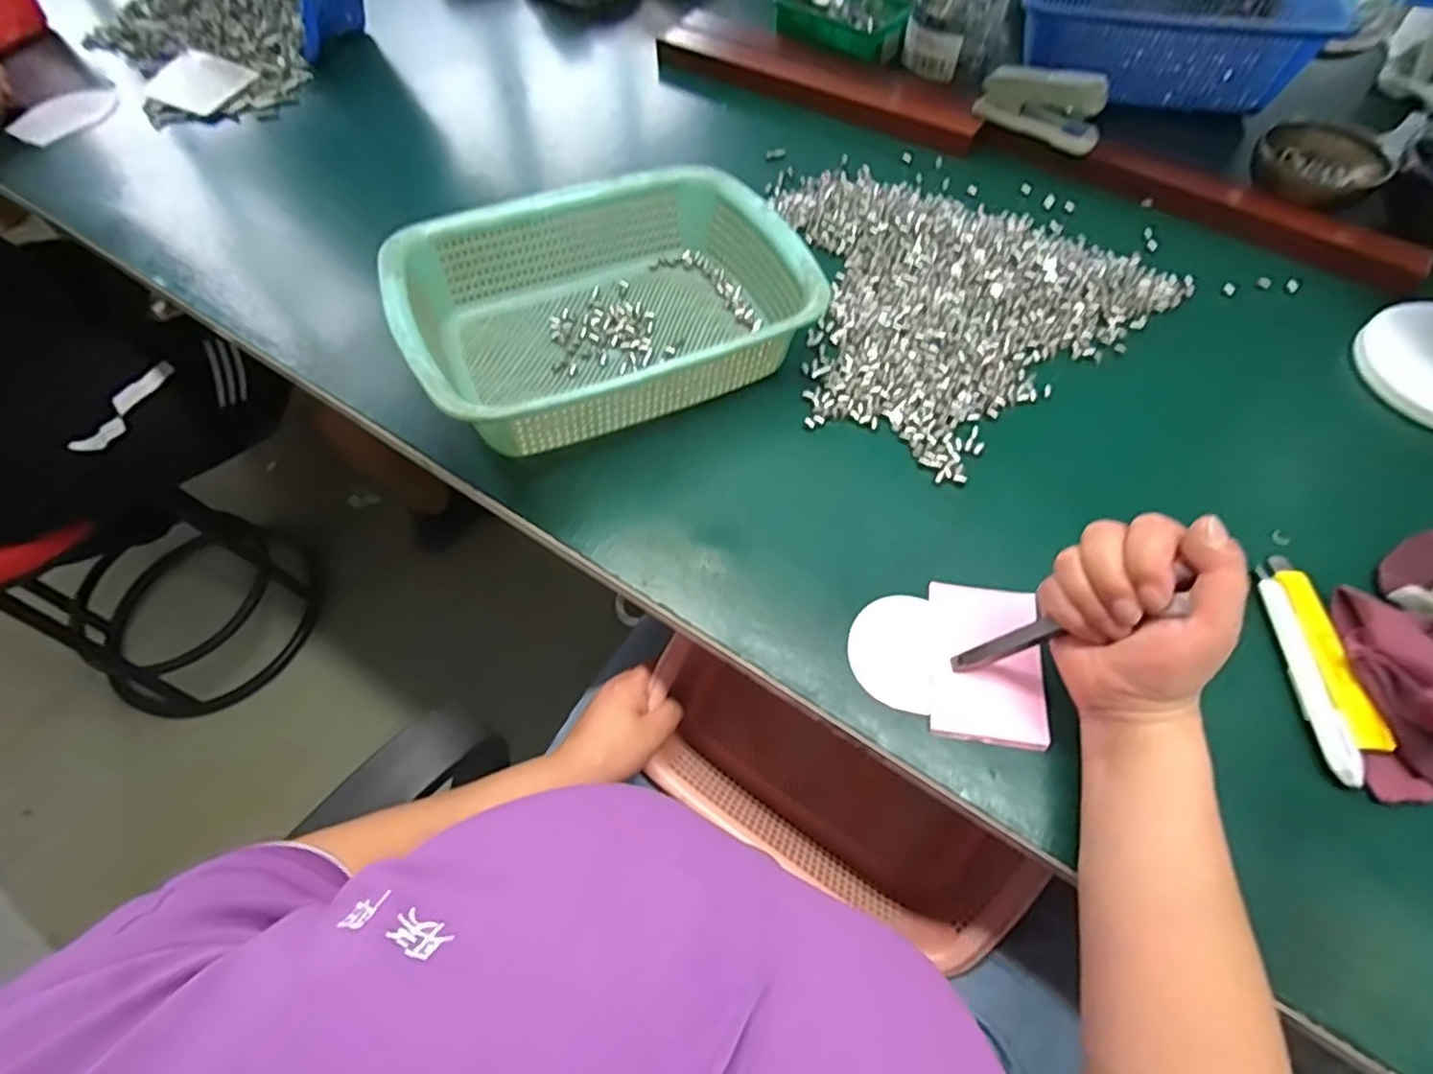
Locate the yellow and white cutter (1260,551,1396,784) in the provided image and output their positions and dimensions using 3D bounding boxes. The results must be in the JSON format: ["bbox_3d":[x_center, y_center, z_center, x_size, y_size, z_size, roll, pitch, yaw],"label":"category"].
[{"bbox_3d":[0.365,0.075,0.405,0.037,0.011,0.140,1,60,1],"label":"yellow and white cutter"}]

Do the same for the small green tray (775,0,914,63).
[{"bbox_3d":[0.148,-0.619,0.796,0.165,0.039,0.086,22,63,12],"label":"small green tray"}]

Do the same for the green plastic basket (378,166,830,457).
[{"bbox_3d":[-0.083,-0.181,0.518,0.298,0.084,0.224,-24,63,-12],"label":"green plastic basket"}]

